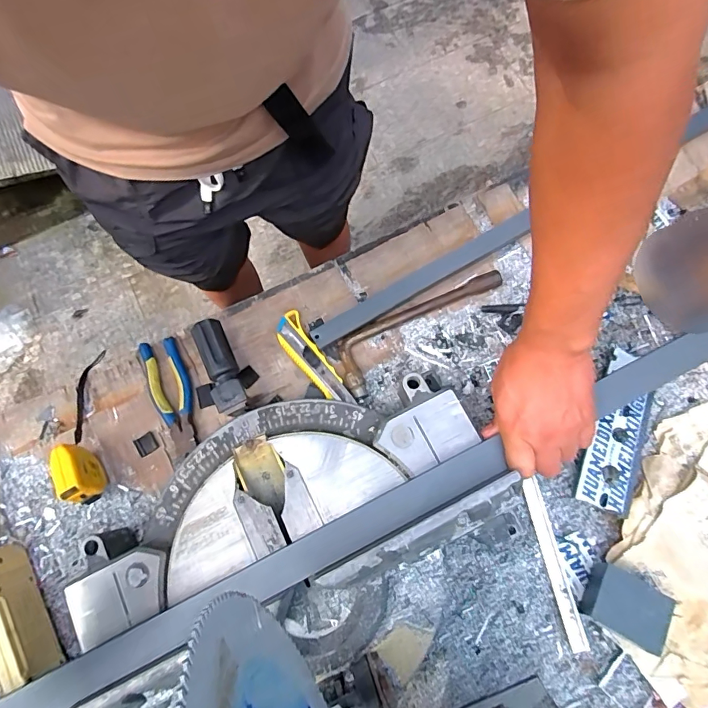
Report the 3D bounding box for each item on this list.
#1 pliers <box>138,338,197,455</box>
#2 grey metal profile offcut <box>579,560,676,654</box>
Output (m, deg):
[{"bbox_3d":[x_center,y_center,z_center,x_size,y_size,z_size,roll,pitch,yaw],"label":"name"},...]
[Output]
[{"bbox_3d":[-0.239,0.054,0.601,0.050,0.019,0.153,-21,76,-4],"label":"pliers"},{"bbox_3d":[0.301,0.276,0.498,0.078,0.039,0.062,26,77,8],"label":"grey metal profile offcut"}]

